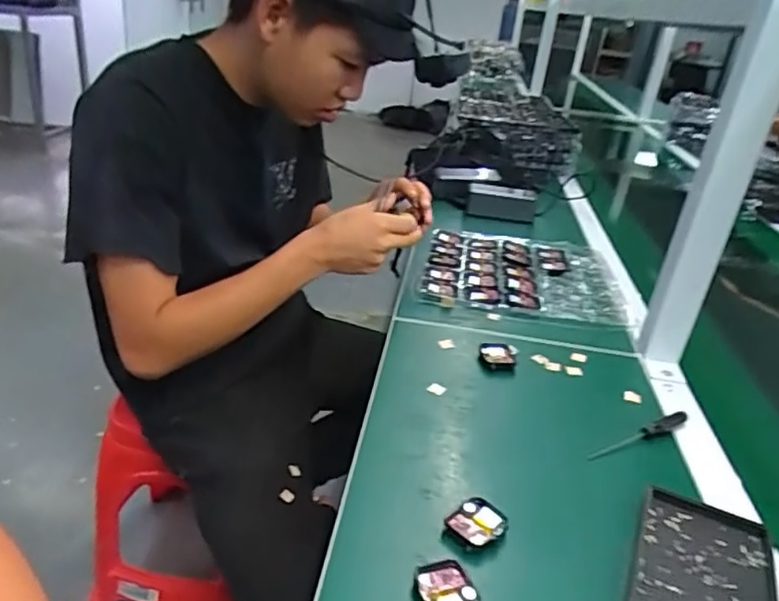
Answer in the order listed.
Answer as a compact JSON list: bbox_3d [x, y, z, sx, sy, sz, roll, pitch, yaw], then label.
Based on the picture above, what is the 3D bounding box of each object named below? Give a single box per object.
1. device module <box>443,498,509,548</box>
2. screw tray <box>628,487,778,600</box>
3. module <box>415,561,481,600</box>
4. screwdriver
[{"bbox_3d":[0.067,0.170,0.464,0.038,0.011,0.037,-19,36,-39],"label":"device module"},{"bbox_3d":[0.222,0.197,0.430,0.090,0.014,0.144,17,29,23],"label":"screw tray"},{"bbox_3d":[0.038,0.195,0.408,0.038,0.012,0.040,-3,28,-15],"label":"module"},{"bbox_3d":[0.240,0.128,0.583,0.133,0.011,0.012,-11,31,-28],"label":"screwdriver"}]

